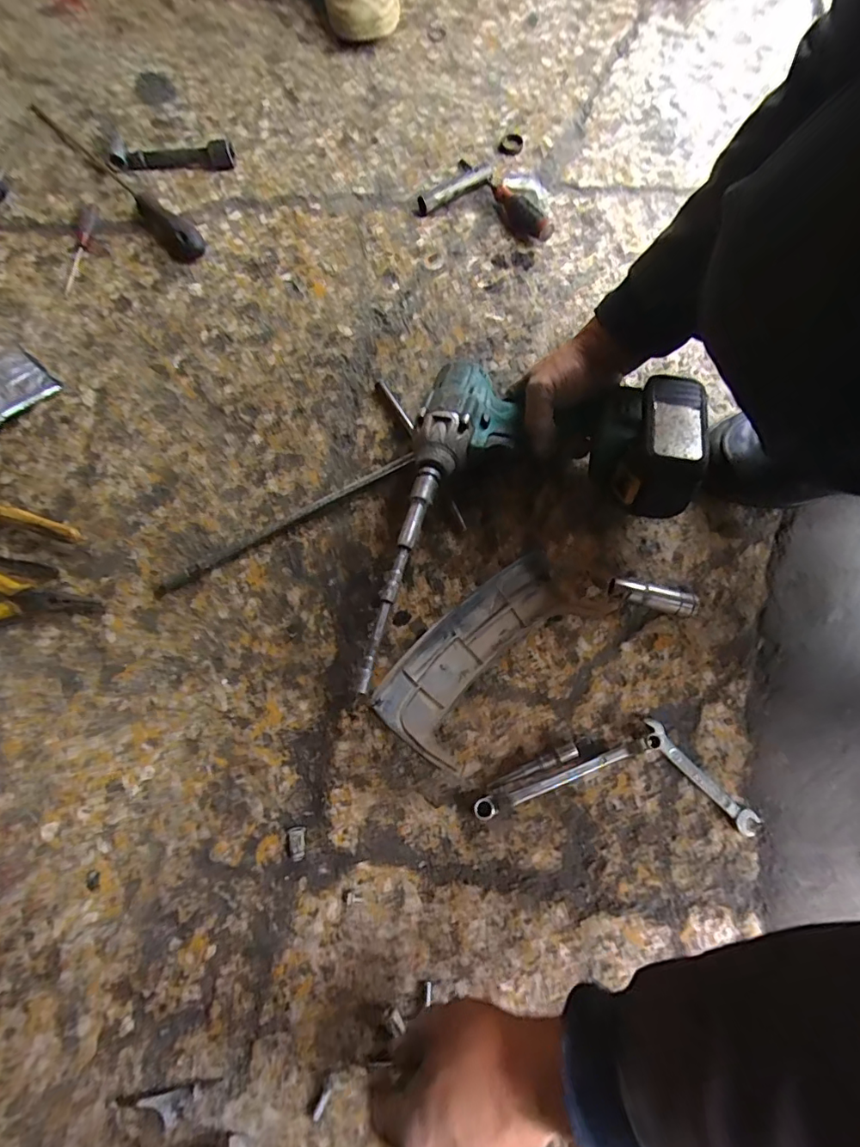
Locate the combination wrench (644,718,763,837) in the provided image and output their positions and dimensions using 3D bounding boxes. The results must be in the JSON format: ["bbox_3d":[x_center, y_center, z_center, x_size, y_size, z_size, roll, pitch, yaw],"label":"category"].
[{"bbox_3d":[0.229,0.170,0.420,0.018,0.004,0.115,-43,78,-11],"label":"combination wrench"}]

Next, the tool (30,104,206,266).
[{"bbox_3d":[-0.378,-0.481,0.587,0.038,0.026,0.338,-40,78,-10],"label":"tool"}]

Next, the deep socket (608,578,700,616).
[{"bbox_3d":[0.205,0.021,0.455,0.080,0.018,0.022,15,75,4],"label":"deep socket"}]

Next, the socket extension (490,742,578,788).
[{"bbox_3d":[0.087,0.163,0.420,0.079,0.011,0.011,-19,75,-5],"label":"socket extension"}]

